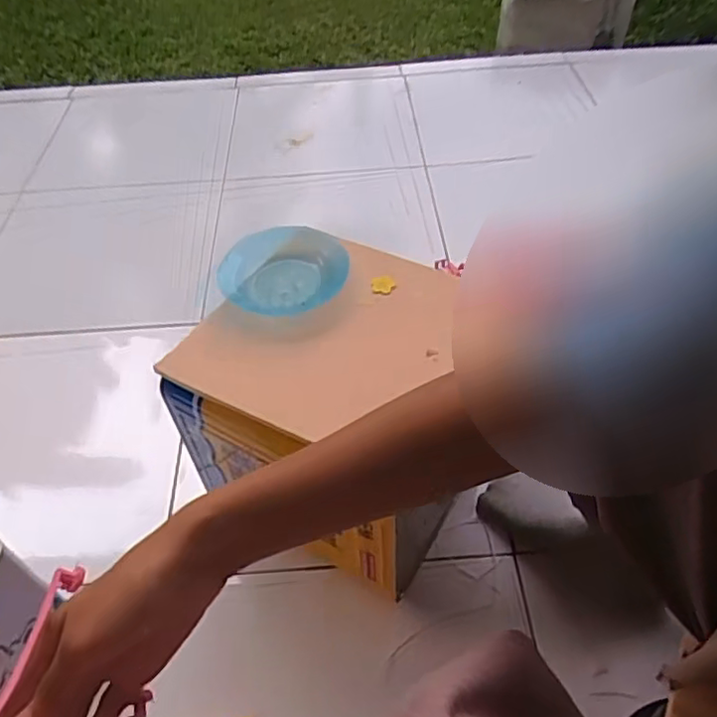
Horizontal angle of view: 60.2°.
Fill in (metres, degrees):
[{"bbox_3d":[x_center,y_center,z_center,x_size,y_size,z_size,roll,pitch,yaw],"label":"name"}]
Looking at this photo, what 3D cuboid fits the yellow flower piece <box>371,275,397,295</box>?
[{"bbox_3d":[0.026,-0.075,0.627,0.024,0.010,0.020,-2,49,1],"label":"yellow flower piece"}]

